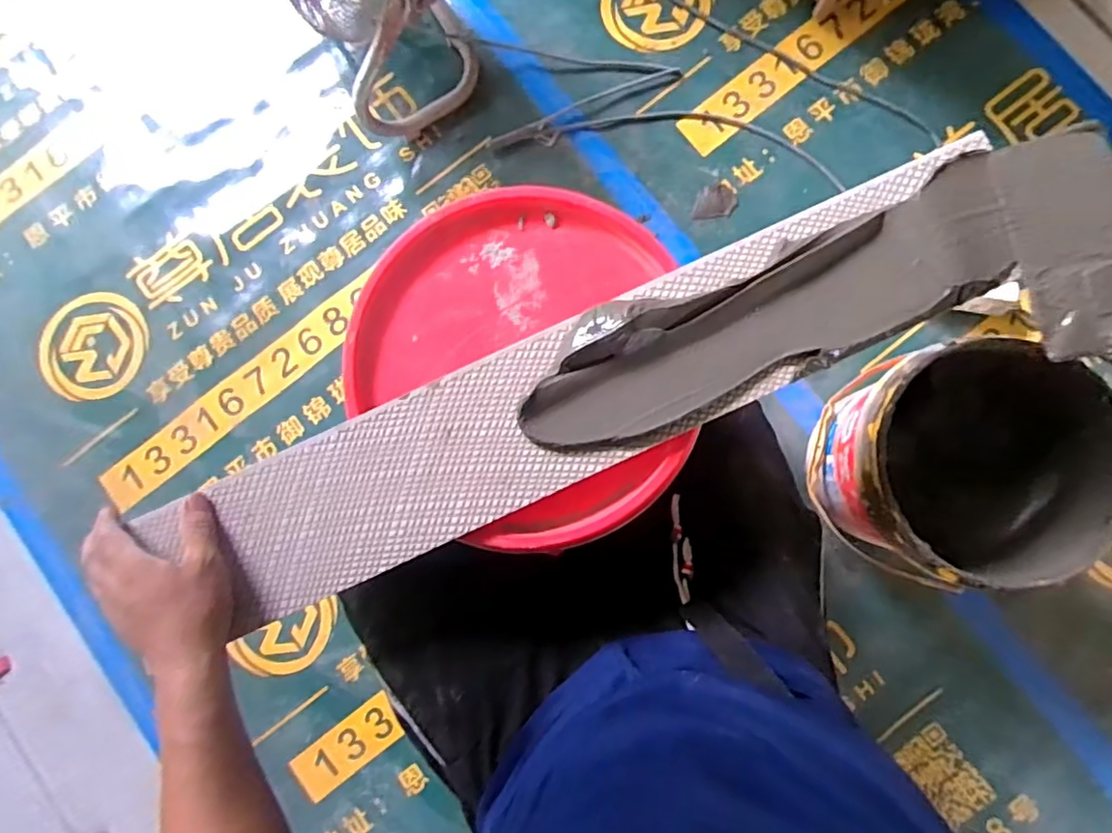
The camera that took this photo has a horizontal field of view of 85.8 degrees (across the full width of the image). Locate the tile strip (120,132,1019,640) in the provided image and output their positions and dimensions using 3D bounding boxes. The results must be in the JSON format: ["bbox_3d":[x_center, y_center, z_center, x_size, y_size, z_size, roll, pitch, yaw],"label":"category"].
[{"bbox_3d":[0.046,-0.029,0.482,0.664,0.017,0.126,-25,83,1],"label":"tile strip"}]

